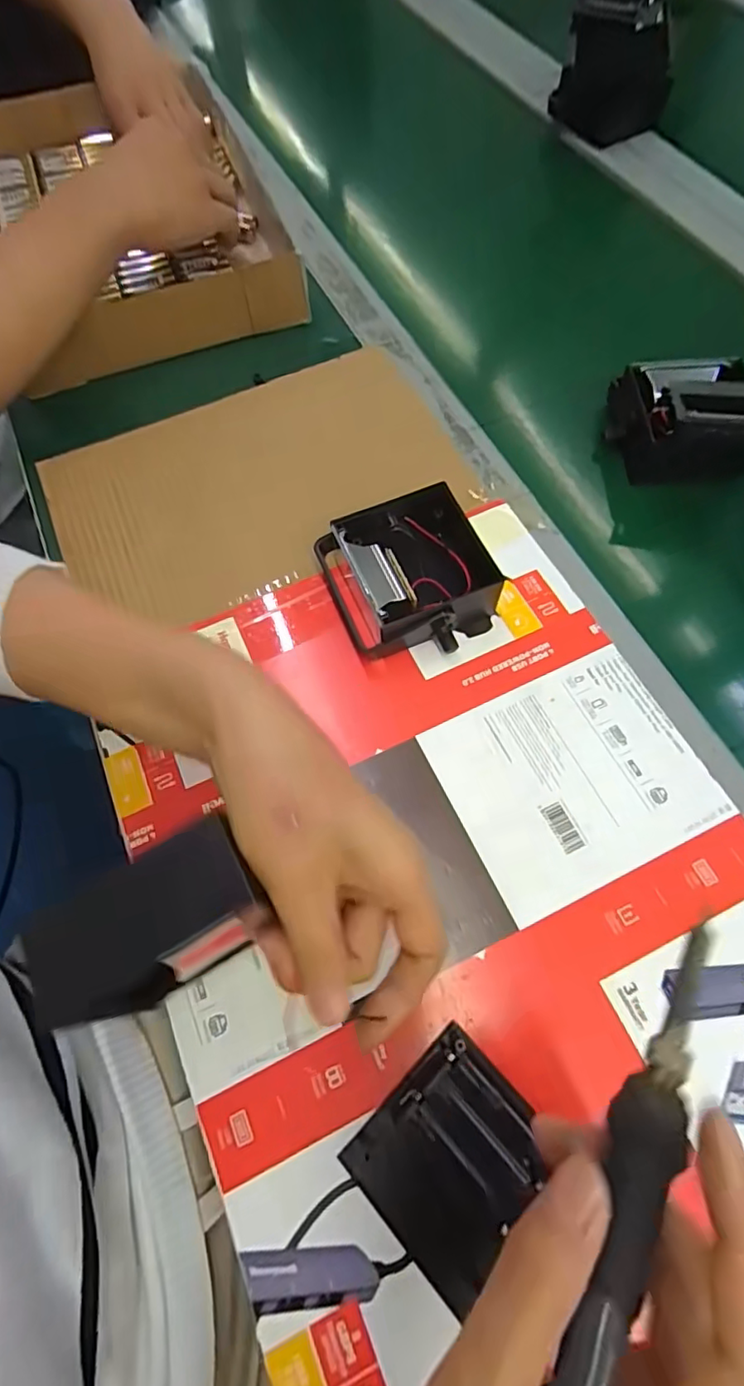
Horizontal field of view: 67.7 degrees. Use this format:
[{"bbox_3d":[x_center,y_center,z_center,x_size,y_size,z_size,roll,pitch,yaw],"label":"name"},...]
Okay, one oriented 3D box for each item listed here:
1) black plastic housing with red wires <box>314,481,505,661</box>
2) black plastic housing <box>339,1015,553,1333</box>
[{"bbox_3d":[0.029,-0.075,0.357,0.108,0.042,0.102,-20,68,-7],"label":"black plastic housing with red wires"},{"bbox_3d":[0.036,0.204,0.244,0.076,0.020,0.068,-42,70,-16],"label":"black plastic housing"}]

